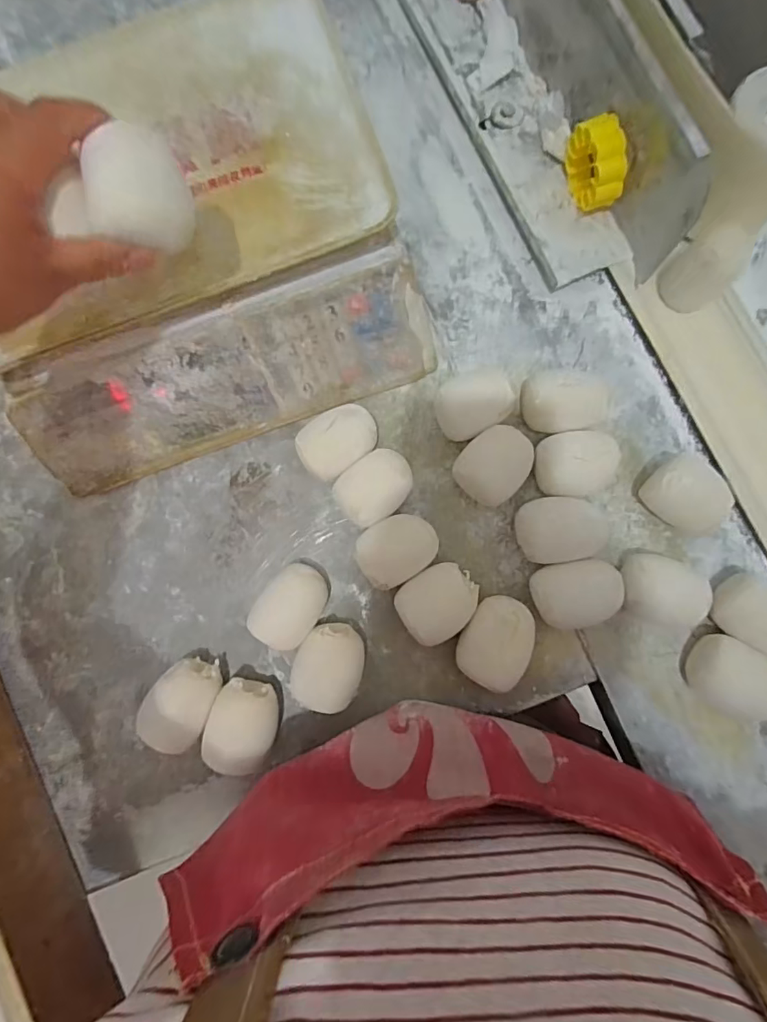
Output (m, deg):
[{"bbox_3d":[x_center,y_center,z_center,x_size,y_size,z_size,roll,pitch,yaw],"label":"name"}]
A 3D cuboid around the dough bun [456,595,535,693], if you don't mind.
[{"bbox_3d":[0.088,0.101,0.386,0.050,0.044,0.067,29,85,7],"label":"dough bun"}]

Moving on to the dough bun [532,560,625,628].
[{"bbox_3d":[0.150,0.065,0.387,0.063,0.035,0.050,-8,82,2],"label":"dough bun"}]

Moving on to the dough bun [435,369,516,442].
[{"bbox_3d":[0.073,-0.085,0.401,0.059,0.051,0.043,-25,82,0],"label":"dough bun"}]

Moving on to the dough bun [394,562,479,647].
[{"bbox_3d":[0.041,0.071,0.387,0.064,0.043,0.053,-34,82,-1],"label":"dough bun"}]

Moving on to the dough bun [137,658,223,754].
[{"bbox_3d":[-0.154,0.147,0.386,0.047,0.047,0.062,17,84,6],"label":"dough bun"}]

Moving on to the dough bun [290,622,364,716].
[{"bbox_3d":[-0.042,0.118,0.385,0.051,0.042,0.061,13,84,5],"label":"dough bun"}]

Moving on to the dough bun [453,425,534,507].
[{"bbox_3d":[0.088,-0.035,0.400,0.053,0.037,0.062,40,87,7],"label":"dough bun"}]

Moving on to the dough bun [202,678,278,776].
[{"bbox_3d":[-0.107,0.163,0.384,0.050,0.044,0.061,13,84,5],"label":"dough bun"}]

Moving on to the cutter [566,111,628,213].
[{"bbox_3d":[0.174,-0.282,0.406,0.020,0.065,0.062,-20,82,1],"label":"cutter"}]

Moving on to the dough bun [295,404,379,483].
[{"bbox_3d":[-0.036,-0.056,0.407,0.063,0.044,0.047,-40,84,-3],"label":"dough bun"}]

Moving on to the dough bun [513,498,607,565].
[{"bbox_3d":[0.138,0.016,0.389,0.065,0.039,0.048,-4,82,3],"label":"dough bun"}]

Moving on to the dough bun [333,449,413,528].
[{"bbox_3d":[-0.008,-0.017,0.403,0.064,0.037,0.049,-43,84,-3],"label":"dough bun"}]

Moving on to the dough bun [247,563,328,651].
[{"bbox_3d":[-0.073,0.075,0.399,0.046,0.034,0.064,30,85,7],"label":"dough bun"}]

